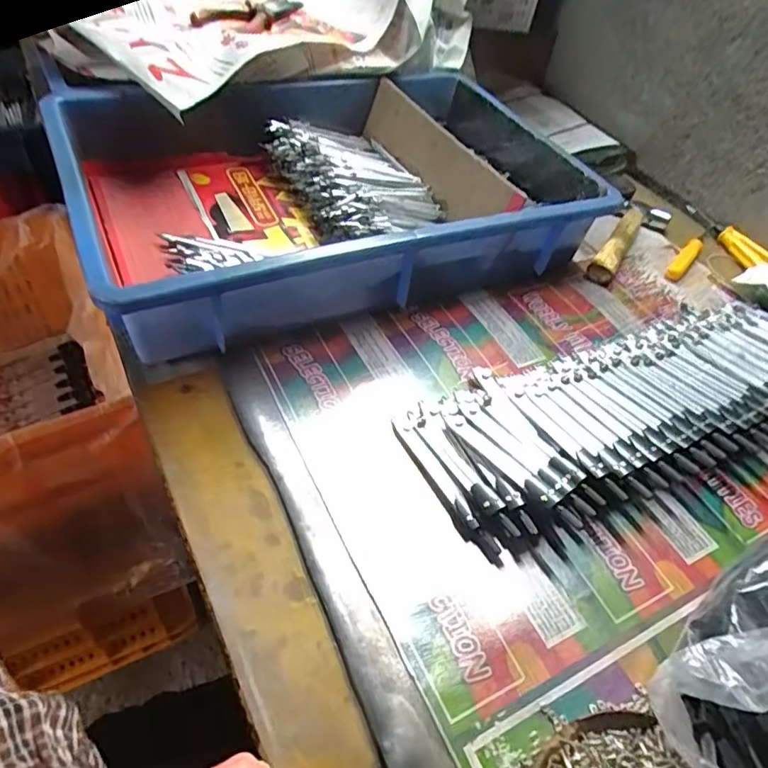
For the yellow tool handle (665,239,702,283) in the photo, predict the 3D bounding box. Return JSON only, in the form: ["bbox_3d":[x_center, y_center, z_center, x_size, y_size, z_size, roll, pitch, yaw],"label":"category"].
[{"bbox_3d":[0.305,-0.127,0.562,0.016,0.014,0.077,35,52,20],"label":"yellow tool handle"}]

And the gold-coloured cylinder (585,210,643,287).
[{"bbox_3d":[0.238,-0.142,0.563,0.023,0.019,0.136,32,51,17],"label":"gold-coloured cylinder"}]

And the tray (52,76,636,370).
[{"bbox_3d":[-0.046,-0.187,0.513,0.418,0.094,0.298,-17,54,-24],"label":"tray"}]

